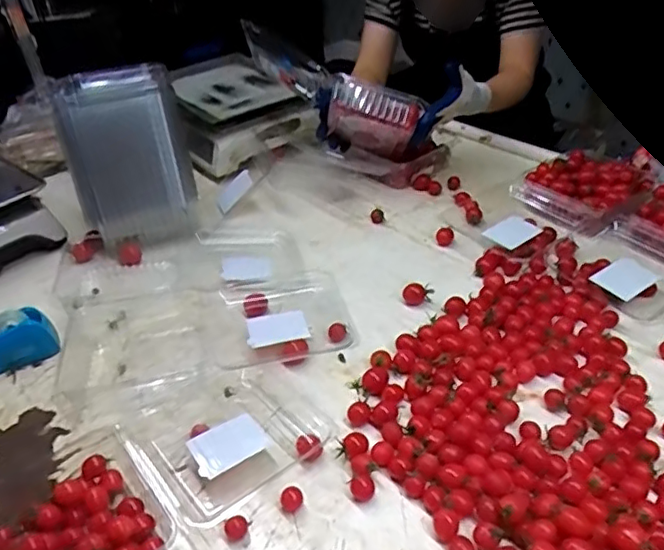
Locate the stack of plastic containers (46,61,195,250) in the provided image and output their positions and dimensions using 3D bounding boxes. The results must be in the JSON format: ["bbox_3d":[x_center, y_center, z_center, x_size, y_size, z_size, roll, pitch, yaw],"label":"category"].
[{"bbox_3d":[-0.316,-0.181,0.941,0.166,0.256,0.171,-16,38,-16],"label":"stack of plastic containers"}]

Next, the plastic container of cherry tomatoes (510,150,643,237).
[{"bbox_3d":[0.397,-0.138,0.973,0.149,0.065,0.157,-32,45,-33],"label":"plastic container of cherry tomatoes"}]

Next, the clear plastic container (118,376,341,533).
[{"bbox_3d":[-0.109,0.170,0.649,0.175,0.046,0.187,-26,41,-27],"label":"clear plastic container"}]

